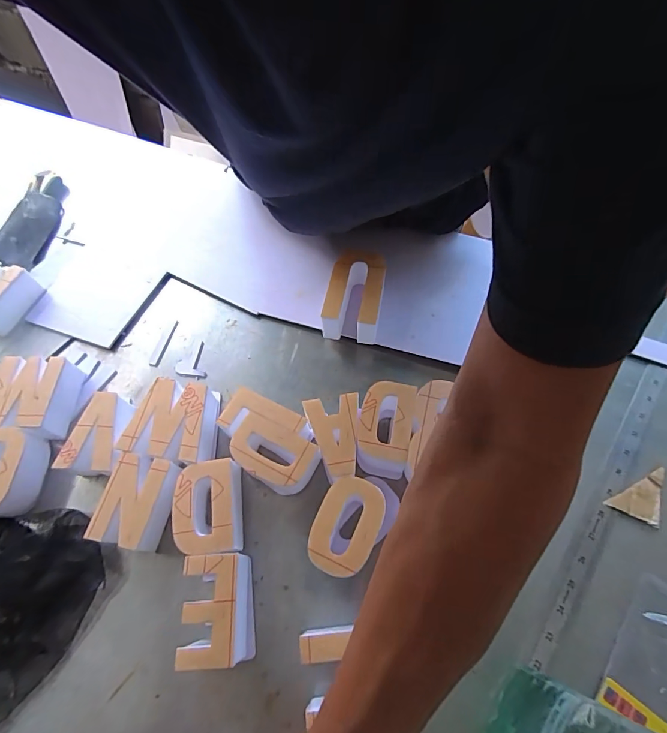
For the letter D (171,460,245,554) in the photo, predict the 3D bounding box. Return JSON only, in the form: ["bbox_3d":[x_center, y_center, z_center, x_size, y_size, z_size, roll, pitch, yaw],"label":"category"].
[{"bbox_3d":[-0.121,0.138,0.399,0.059,0.044,0.085,-3,62,0],"label":"letter D"}]

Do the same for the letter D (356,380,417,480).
[{"bbox_3d":[0.054,0.068,0.437,0.054,0.058,0.086,8,63,6],"label":"letter D"}]

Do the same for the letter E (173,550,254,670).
[{"bbox_3d":[-0.102,0.214,0.362,0.052,0.047,0.083,-6,62,-2],"label":"letter E"}]

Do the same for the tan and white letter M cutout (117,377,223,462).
[{"bbox_3d":[-0.168,0.059,0.442,0.083,0.046,0.091,7,62,5],"label":"tan and white letter M cutout"}]

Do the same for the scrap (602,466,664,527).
[{"bbox_3d":[0.316,0.137,0.410,0.071,0.005,0.038,-25,65,-10],"label":"scrap"}]

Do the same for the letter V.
[{"bbox_3d":[-0.248,0.069,0.439,0.063,0.045,0.093,3,62,3],"label":"letter V"}]

